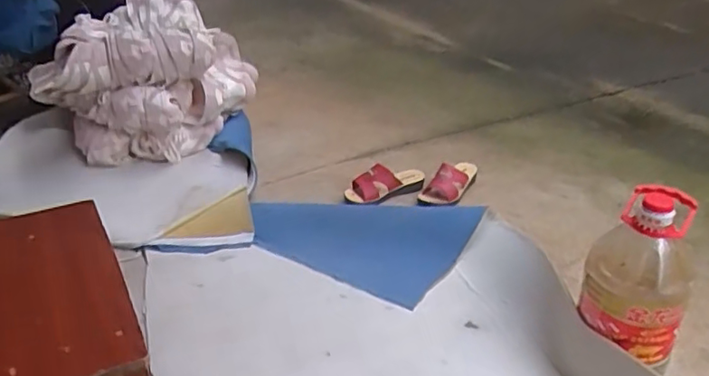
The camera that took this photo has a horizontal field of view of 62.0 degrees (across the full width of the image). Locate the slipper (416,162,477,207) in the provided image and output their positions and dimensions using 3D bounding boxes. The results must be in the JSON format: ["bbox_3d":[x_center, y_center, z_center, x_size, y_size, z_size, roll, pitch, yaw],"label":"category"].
[{"bbox_3d":[0.236,-0.018,1.465,0.199,0.073,0.078,-35,42,-20],"label":"slipper"}]

